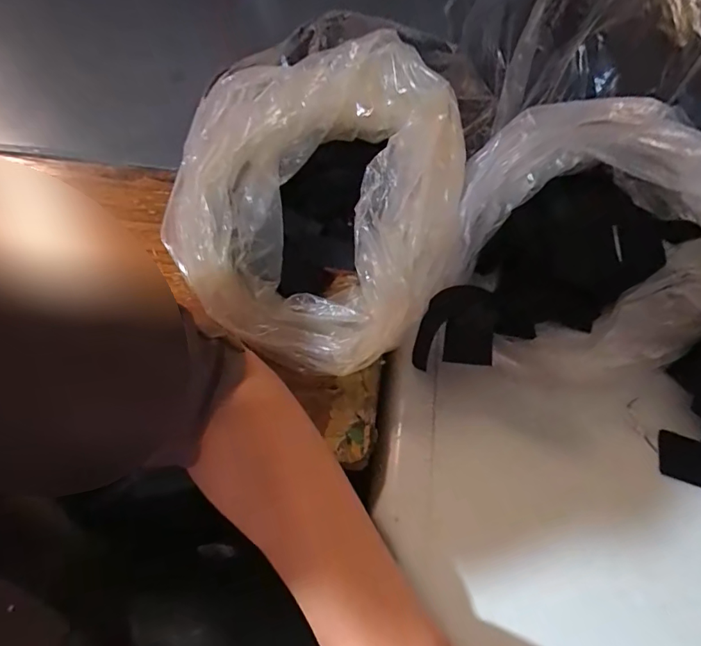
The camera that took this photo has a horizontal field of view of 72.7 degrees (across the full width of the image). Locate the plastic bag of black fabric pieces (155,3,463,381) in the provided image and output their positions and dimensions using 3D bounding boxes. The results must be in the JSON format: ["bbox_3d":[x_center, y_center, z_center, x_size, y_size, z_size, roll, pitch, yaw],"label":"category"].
[{"bbox_3d":[-0.026,-0.105,0.417,0.241,0.166,0.249,38,60,25],"label":"plastic bag of black fabric pieces"}]

